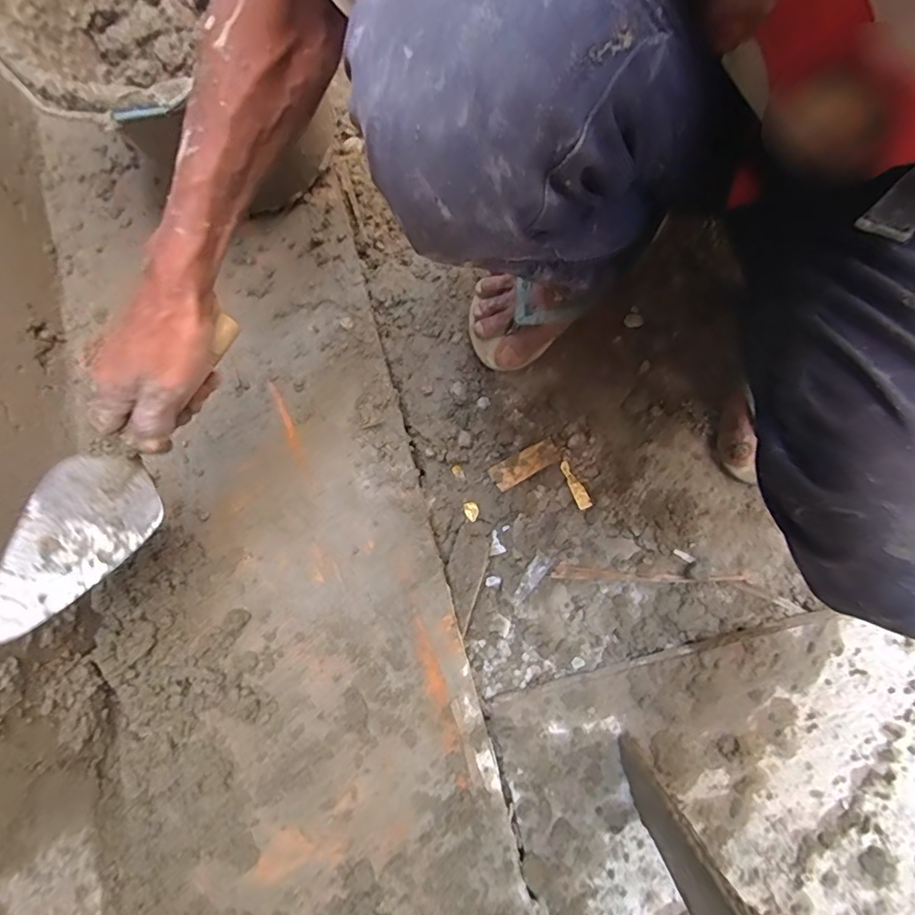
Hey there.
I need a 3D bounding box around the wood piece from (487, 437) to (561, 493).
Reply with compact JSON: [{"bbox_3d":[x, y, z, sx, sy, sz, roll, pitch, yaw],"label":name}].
[{"bbox_3d":[0.076,0.007,0.593,0.081,0.010,0.029,-31,80,-1],"label":"wood piece"}]

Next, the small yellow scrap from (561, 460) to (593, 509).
[{"bbox_3d":[0.131,0.031,0.588,0.015,0.013,0.056,-27,80,0],"label":"small yellow scrap"}]

